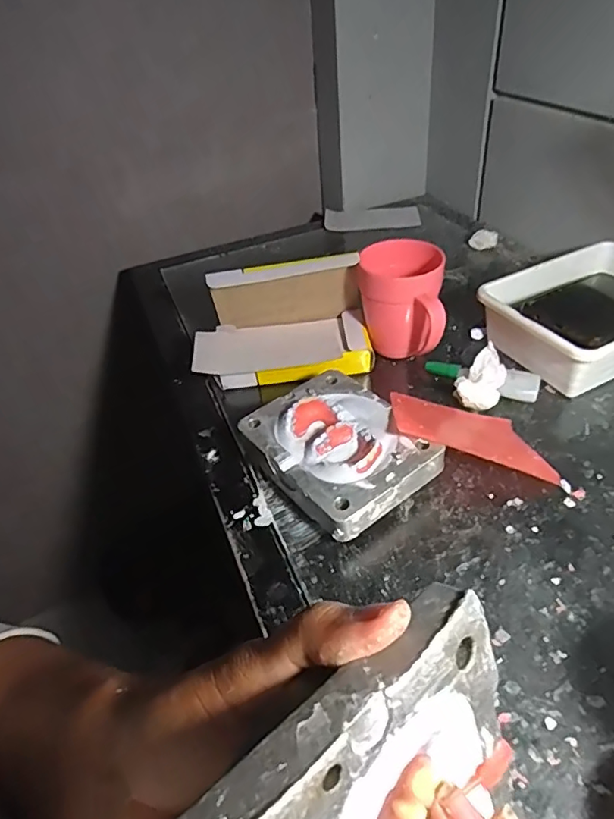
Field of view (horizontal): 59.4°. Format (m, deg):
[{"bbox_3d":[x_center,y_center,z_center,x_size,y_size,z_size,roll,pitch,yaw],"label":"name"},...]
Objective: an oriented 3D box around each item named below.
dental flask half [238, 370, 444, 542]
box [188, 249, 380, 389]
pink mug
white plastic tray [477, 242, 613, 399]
[{"bbox_3d":[0.027,0.035,0.438,0.107,0.045,0.142,-28,45,-21],"label":"dental flask half"},{"bbox_3d":[-0.026,-0.083,0.533,0.167,0.107,0.092,-7,41,1],"label":"box"},{"bbox_3d":[0.092,-0.096,0.535,0.080,0.106,0.087,-1,42,8],"label":"pink mug"},{"bbox_3d":[0.282,-0.093,0.533,0.193,0.064,0.143,-21,43,-14],"label":"white plastic tray"}]

